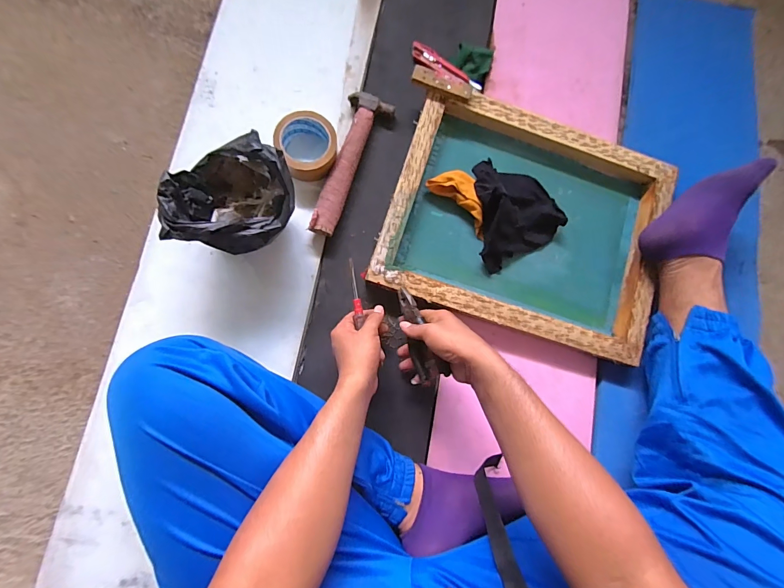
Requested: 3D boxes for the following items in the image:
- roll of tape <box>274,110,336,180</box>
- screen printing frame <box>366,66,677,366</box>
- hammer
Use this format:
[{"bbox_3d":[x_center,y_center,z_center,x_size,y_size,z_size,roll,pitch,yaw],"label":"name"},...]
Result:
[{"bbox_3d":[-0.139,-0.244,0.616,0.097,0.054,0.099,1,82,-6],"label":"roll of tape"},{"bbox_3d":[0.231,-0.128,0.645,0.474,0.055,0.383,16,84,-5],"label":"screen printing frame"},{"bbox_3d":[-0.071,-0.218,0.628,0.075,0.032,0.256,19,80,-3],"label":"hammer"}]

